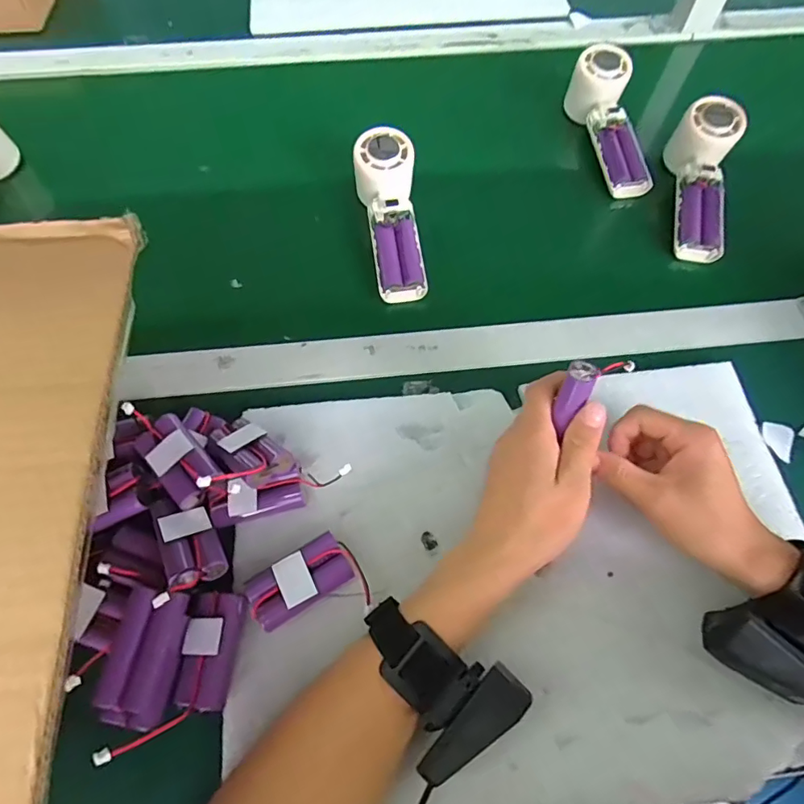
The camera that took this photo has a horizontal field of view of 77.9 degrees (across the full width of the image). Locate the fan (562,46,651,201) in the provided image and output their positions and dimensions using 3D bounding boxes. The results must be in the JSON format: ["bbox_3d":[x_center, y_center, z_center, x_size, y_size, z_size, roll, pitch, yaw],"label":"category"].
[{"bbox_3d":[0.221,-0.290,0.527,0.049,0.049,0.167,-11,80,-6],"label":"fan"}]

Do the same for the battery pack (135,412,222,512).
[{"bbox_3d":[-0.160,0.040,0.356,0.036,0.021,0.065,-40,71,-17],"label":"battery pack"}]

